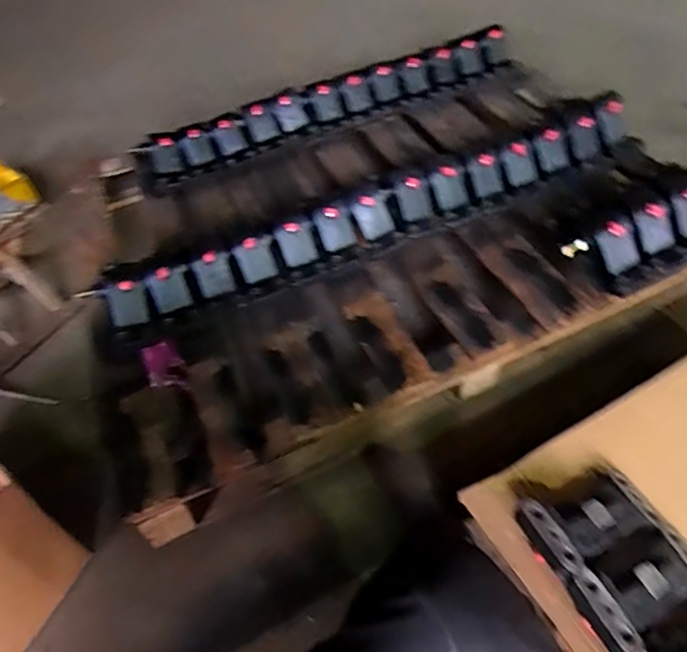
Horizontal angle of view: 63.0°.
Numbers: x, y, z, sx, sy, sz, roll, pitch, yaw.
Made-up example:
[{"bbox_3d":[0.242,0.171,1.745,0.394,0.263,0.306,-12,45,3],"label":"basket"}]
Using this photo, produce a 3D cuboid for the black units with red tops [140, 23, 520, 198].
[{"bbox_3d":[-0.029,-0.593,1.501,1.034,0.105,0.182,-23,52,-12],"label":"black units with red tops"}]

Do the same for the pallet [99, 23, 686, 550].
[{"bbox_3d":[0.046,-0.248,1.254,1.198,0.214,0.964,-22,52,-11],"label":"pallet"}]

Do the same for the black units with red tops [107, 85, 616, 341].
[{"bbox_3d":[0.080,-0.244,1.129,1.131,0.073,0.152,-21,52,-11],"label":"black units with red tops"}]

